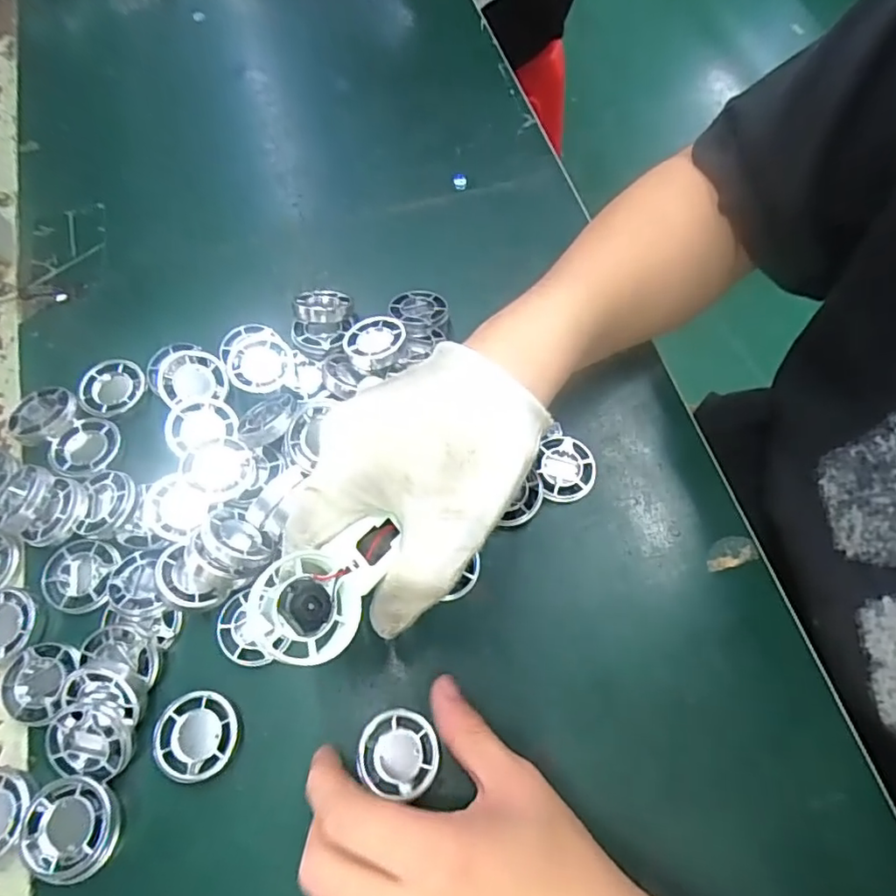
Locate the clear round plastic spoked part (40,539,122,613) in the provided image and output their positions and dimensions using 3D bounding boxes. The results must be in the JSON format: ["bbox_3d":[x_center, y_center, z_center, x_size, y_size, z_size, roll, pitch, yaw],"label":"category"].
[{"bbox_3d":[-0.199,0.068,0.317,0.036,0.005,0.037,0,67,1],"label":"clear round plastic spoked part"}]

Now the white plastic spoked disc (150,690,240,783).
[{"bbox_3d":[-0.123,0.141,0.290,0.040,0.013,0.039,0,67,1],"label":"white plastic spoked disc"}]

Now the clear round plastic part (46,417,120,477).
[{"bbox_3d":[-0.211,-0.001,0.341,0.039,0.007,0.035,8,67,4],"label":"clear round plastic part"}]

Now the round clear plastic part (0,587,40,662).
[{"bbox_3d":[-0.234,0.092,0.307,0.037,0.005,0.038,0,67,1],"label":"round clear plastic part"}]

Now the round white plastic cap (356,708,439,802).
[{"bbox_3d":[-0.024,0.145,0.281,0.038,0.008,0.036,0,67,1],"label":"round white plastic cap"}]

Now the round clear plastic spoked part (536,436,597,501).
[{"bbox_3d":[0.069,0.012,0.345,0.033,0.010,0.039,-1,67,0],"label":"round clear plastic spoked part"}]

